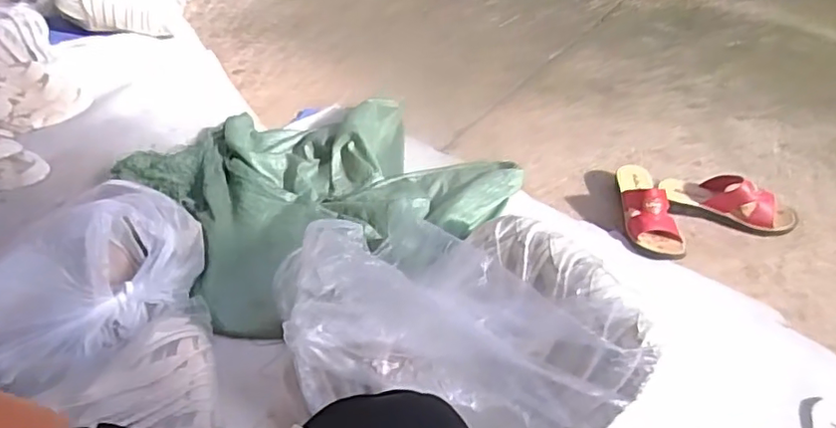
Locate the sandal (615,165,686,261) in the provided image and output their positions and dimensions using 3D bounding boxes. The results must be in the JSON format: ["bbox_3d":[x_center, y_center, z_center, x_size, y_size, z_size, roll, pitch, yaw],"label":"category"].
[{"bbox_3d":[0.418,-0.019,1.120,0.092,0.077,0.242,-8,44,0],"label":"sandal"}]

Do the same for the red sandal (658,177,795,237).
[{"bbox_3d":[0.578,-0.023,1.125,0.238,0.077,0.092,12,47,20],"label":"red sandal"}]

